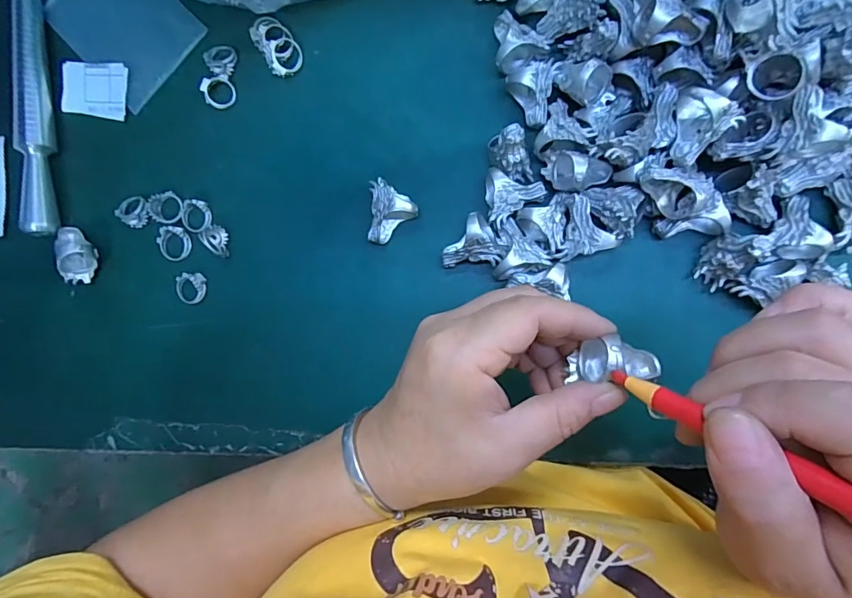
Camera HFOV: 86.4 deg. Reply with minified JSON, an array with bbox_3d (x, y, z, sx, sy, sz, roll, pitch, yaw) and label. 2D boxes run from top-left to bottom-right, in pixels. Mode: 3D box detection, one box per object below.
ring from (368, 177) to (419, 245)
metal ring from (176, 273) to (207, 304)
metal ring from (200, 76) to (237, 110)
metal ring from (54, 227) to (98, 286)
[{"bbox_3d":[-0.027,-0.057,0.289,0.035,0.023,0.032,0,88,8],"label":"ring"},{"bbox_3d":[-0.163,-0.007,0.314,0.020,0.008,0.021,0,88,8],"label":"metal ring"},{"bbox_3d":[-0.142,-0.142,0.309,0.020,0.010,0.021,0,88,8],"label":"metal ring"},{"bbox_3d":[-0.241,-0.032,0.316,0.020,0.023,0.041,-11,87,7],"label":"metal ring"}]

